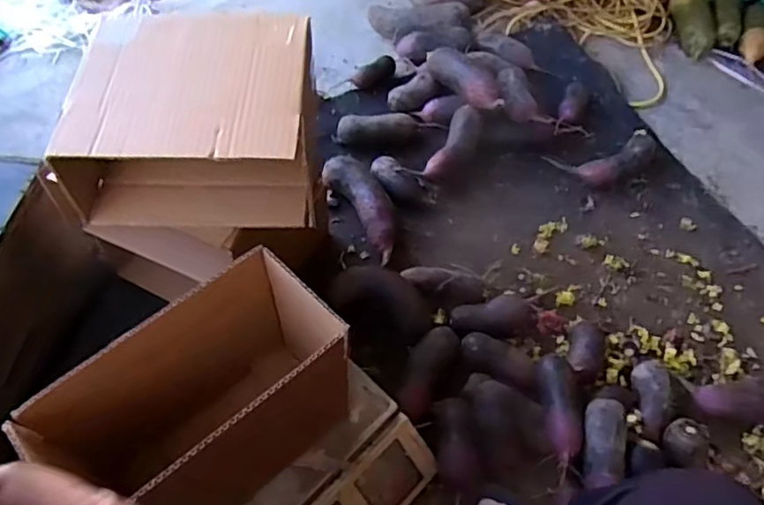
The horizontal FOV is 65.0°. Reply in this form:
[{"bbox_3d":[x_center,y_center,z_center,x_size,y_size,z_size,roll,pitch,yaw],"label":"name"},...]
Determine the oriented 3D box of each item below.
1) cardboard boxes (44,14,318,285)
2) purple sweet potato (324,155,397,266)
[{"bbox_3d":[-0.225,-0.157,0.756,0.287,0.157,0.253,3,56,2],"label":"cardboard boxes"},{"bbox_3d":[-0.028,-0.085,1.029,0.077,0.054,0.238,-27,60,-16],"label":"purple sweet potato"}]

